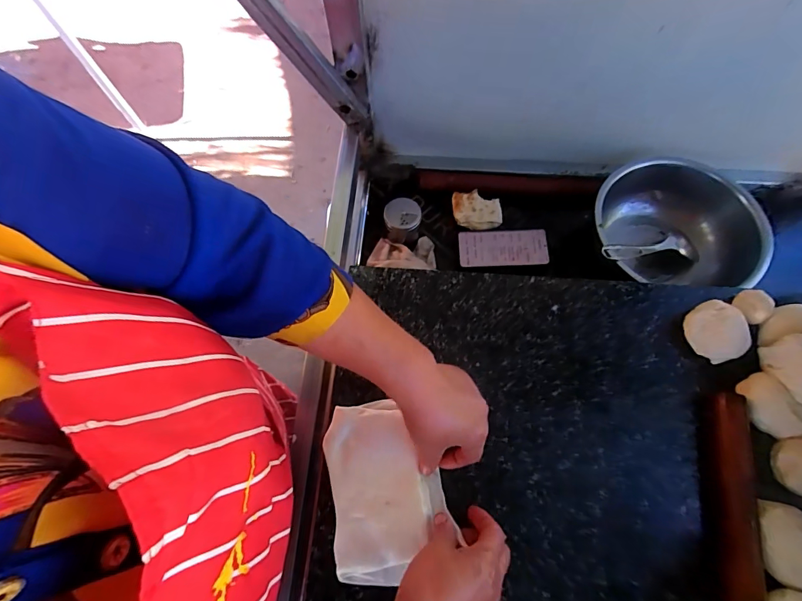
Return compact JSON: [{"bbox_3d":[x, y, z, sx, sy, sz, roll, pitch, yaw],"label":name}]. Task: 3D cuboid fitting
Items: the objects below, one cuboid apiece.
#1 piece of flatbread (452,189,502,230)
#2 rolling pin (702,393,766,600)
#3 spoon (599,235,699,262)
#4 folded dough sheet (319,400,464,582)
[{"bbox_3d":[0.142,-0.169,0.768,0.091,0.017,0.076,3,65,3],"label":"piece of flatbread"},{"bbox_3d":[0.329,0.209,0.404,0.035,0.031,0.227,6,69,5],"label":"rolling pin"},{"bbox_3d":[0.410,-0.083,0.681,0.208,0.025,0.046,-5,68,-18],"label":"spoon"},{"bbox_3d":[-0.018,0.194,0.431,0.115,0.015,0.168,-10,69,-1],"label":"folded dough sheet"}]

